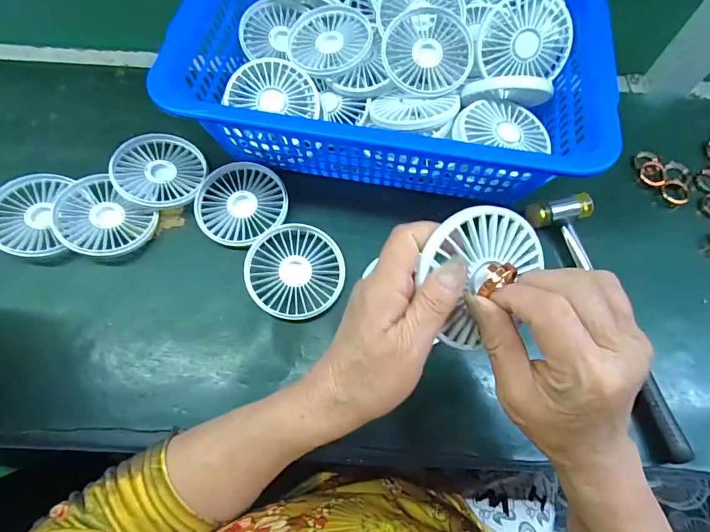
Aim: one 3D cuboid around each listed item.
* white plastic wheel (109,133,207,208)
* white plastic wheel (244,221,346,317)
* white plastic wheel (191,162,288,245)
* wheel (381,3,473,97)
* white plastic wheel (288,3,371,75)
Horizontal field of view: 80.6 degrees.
[{"bbox_3d":[-0.197,-0.099,0.424,0.085,0.007,0.089,7,63,-13],"label":"white plastic wheel"},{"bbox_3d":[-0.055,0.003,0.385,0.088,0.011,0.086,0,69,0],"label":"white plastic wheel"},{"bbox_3d":[-0.114,-0.065,0.417,0.086,0.009,0.087,0,69,0],"label":"white plastic wheel"},{"bbox_3d":[0.071,-0.210,0.413,0.086,0.020,0.086,0,88,3],"label":"wheel"},{"bbox_3d":[-0.027,-0.239,0.435,0.085,0.017,0.085,0,65,1],"label":"white plastic wheel"}]

